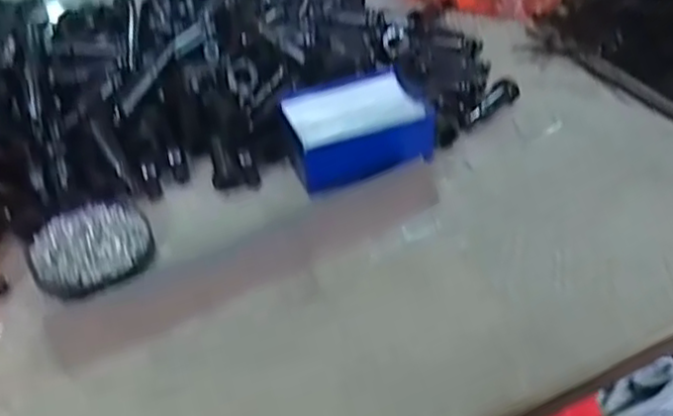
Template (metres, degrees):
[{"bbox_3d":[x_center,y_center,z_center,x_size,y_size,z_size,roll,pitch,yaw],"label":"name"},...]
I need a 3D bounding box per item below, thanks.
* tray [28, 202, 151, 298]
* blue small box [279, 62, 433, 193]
[{"bbox_3d":[-0.172,0.027,0.493,0.081,0.010,0.079,-24,45,-21],"label":"tray"},{"bbox_3d":[0.016,-0.064,0.556,0.111,0.037,0.092,-14,43,-12],"label":"blue small box"}]

